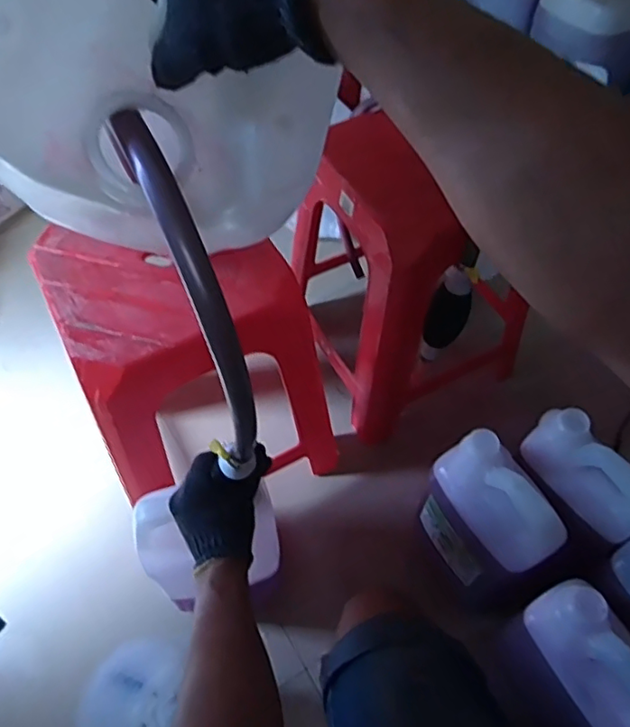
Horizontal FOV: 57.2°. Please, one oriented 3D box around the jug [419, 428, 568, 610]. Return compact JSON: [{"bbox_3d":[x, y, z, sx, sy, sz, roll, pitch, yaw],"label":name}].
[{"bbox_3d":[0.241,0.216,0.805,0.122,0.243,0.176,-23,59,-14],"label":"jug"}]

